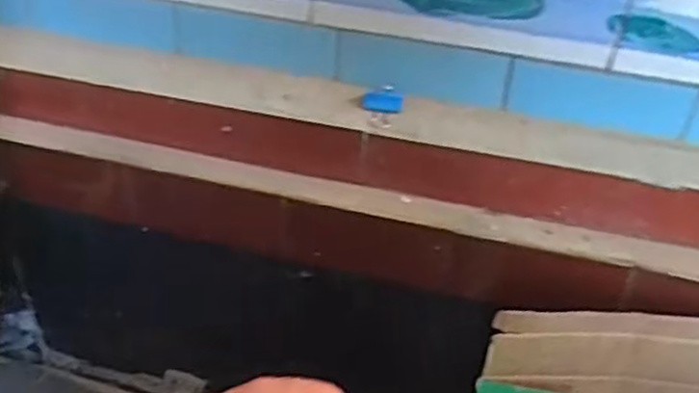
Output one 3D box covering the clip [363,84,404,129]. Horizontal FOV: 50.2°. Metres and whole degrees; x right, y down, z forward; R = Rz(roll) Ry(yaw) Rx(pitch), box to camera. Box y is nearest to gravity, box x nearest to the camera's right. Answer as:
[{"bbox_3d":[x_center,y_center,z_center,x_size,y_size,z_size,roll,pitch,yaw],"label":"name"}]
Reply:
[{"bbox_3d":[0.028,-0.077,0.621,0.032,0.022,0.034,8,38,4],"label":"clip"}]

